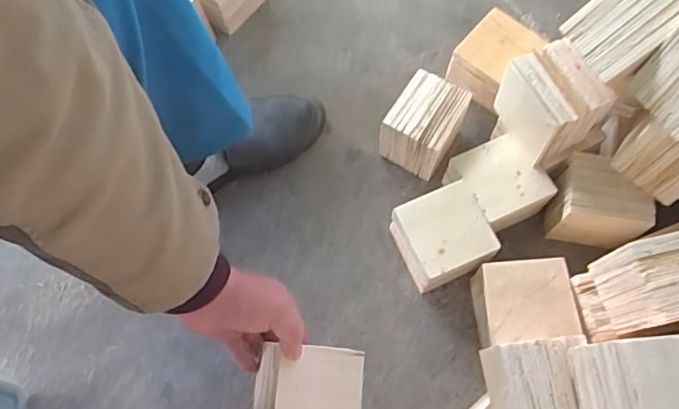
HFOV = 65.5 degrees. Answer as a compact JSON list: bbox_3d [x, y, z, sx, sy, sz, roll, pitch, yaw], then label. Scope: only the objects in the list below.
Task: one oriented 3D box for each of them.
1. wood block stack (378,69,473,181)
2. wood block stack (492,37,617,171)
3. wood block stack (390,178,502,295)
[{"bbox_3d":[0.108,-0.102,0.695,0.084,0.093,0.101,29,71,13],"label":"wood block stack"},{"bbox_3d":[0.244,-0.115,0.611,0.092,0.094,0.105,-27,70,-8],"label":"wood block stack"},{"bbox_3d":[0.120,0.043,0.643,0.102,0.080,0.099,-21,69,-6],"label":"wood block stack"}]

